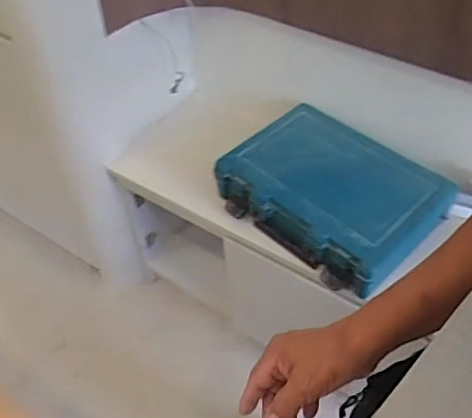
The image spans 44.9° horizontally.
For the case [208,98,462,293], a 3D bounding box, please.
[{"bbox_3d":[0.205,-0.034,1.195,0.431,0.114,0.334,33,57,29],"label":"case"}]

